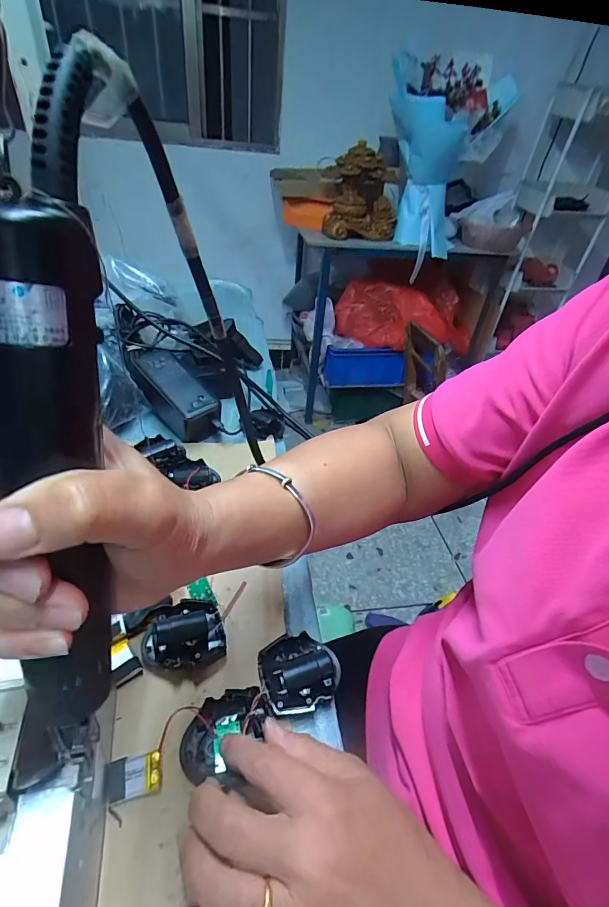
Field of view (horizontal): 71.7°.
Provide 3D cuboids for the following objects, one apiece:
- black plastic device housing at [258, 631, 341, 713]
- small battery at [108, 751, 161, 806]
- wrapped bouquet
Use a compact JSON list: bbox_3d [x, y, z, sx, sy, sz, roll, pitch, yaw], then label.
[{"bbox_3d":[-0.003,0.160,0.311,0.058,0.015,0.054,-5,40,-14],"label":"black plastic device housing"},{"bbox_3d":[-0.102,0.193,0.253,0.031,0.009,0.022,-4,40,-13],"label":"small battery"},{"bbox_3d":[0.398,-0.854,1.250,0.212,0.491,0.317,32,45,29],"label":"wrapped bouquet"}]

